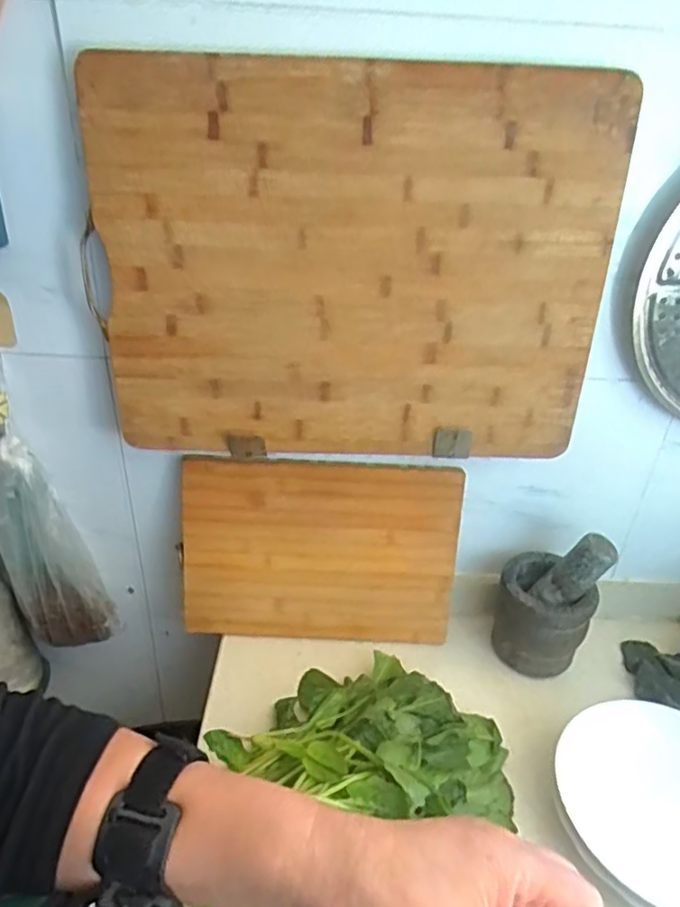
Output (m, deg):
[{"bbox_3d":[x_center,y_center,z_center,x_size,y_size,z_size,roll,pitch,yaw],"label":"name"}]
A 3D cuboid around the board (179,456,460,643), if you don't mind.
[{"bbox_3d":[-0.024,0.118,0.721,0.310,0.221,0.011,2,17,-2],"label":"board"}]

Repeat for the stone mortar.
[{"bbox_3d":[0.234,0.193,0.731,0.103,0.114,0.100,3,30,-2],"label":"stone mortar"}]

